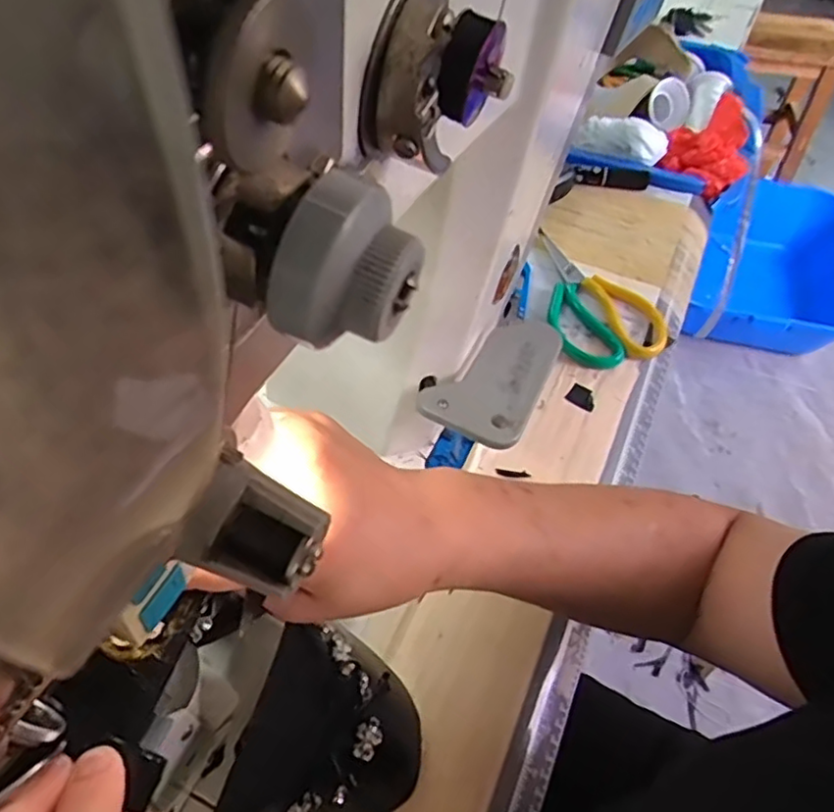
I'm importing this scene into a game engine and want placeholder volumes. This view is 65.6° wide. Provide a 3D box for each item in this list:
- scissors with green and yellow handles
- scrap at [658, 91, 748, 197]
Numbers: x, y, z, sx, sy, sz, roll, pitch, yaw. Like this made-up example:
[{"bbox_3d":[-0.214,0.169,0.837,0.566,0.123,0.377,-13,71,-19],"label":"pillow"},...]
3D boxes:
[{"bbox_3d":[0.169,-0.111,0.630,0.099,0.012,0.184,-8,52,-9],"label":"scissors with green and yellow handles"},{"bbox_3d":[0.363,-0.331,0.801,0.093,0.038,0.179,19,53,13],"label":"scrap"}]

